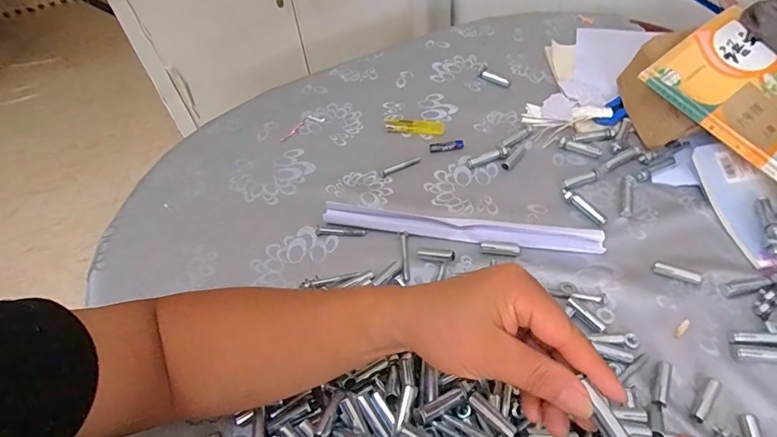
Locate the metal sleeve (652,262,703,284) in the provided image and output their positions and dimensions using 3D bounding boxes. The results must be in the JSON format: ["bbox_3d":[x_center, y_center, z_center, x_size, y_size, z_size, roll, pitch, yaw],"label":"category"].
[{"bbox_3d":[0.281,0.054,0.426,0.041,0.011,0.008,23,58,20],"label":"metal sleeve"}]

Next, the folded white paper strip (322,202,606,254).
[{"bbox_3d":[0.075,0.011,0.471,0.291,0.013,0.029,6,54,9],"label":"folded white paper strip"}]

